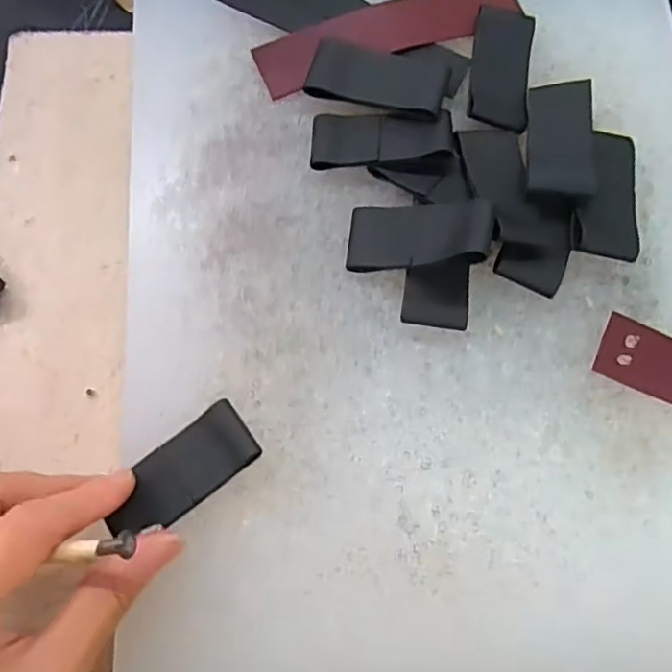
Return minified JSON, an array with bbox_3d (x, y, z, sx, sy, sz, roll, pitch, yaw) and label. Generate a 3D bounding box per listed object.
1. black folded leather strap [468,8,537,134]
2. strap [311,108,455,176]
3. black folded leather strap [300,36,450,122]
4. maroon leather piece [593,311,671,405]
[{"bbox_3d":[0.075,-0.121,0.283,0.027,0.006,0.062,9,75,3],"label":"black folded leather strap"},{"bbox_3d":[0.020,-0.084,0.269,0.059,0.017,0.029,2,75,1],"label":"strap"},{"bbox_3d":[0.019,-0.113,0.275,0.060,0.010,0.027,17,76,5],"label":"black folded leather strap"},{"bbox_3d":[0.135,0.013,0.250,0.059,0.004,0.026,24,77,7],"label":"maroon leather piece"}]

